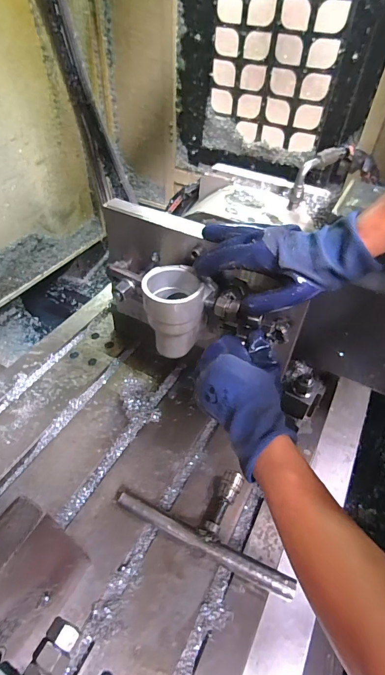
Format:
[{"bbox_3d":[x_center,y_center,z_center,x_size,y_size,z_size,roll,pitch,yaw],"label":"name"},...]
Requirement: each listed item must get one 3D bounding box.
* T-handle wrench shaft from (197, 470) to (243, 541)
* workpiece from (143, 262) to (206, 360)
[{"bbox_3d":[0.040,0.235,0.489,0.027,0.030,0.101,21,48,16],"label":"T-handle wrench shaft"},{"bbox_3d":[-0.025,-0.029,0.454,0.067,0.105,0.069,2,46,-2],"label":"workpiece"}]

